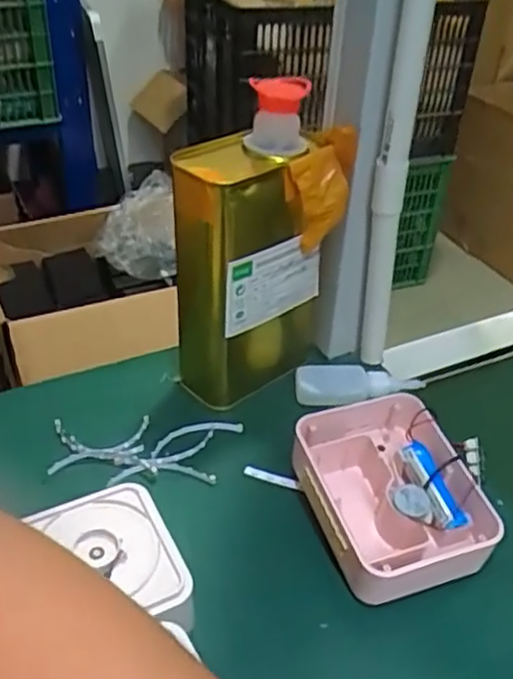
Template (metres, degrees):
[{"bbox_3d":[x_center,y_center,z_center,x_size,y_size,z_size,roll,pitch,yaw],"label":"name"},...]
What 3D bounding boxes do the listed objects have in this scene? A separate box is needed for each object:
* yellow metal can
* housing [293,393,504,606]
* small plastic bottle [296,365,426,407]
[{"bbox_3d":[-0.008,-0.067,0.550,0.073,0.235,0.114,31,45,32],"label":"yellow metal can"},{"bbox_3d":[0.089,0.106,0.477,0.104,0.054,0.128,-11,39,-18],"label":"housing"},{"bbox_3d":[0.084,0.039,0.590,0.101,0.021,0.036,4,36,2],"label":"small plastic bottle"}]

